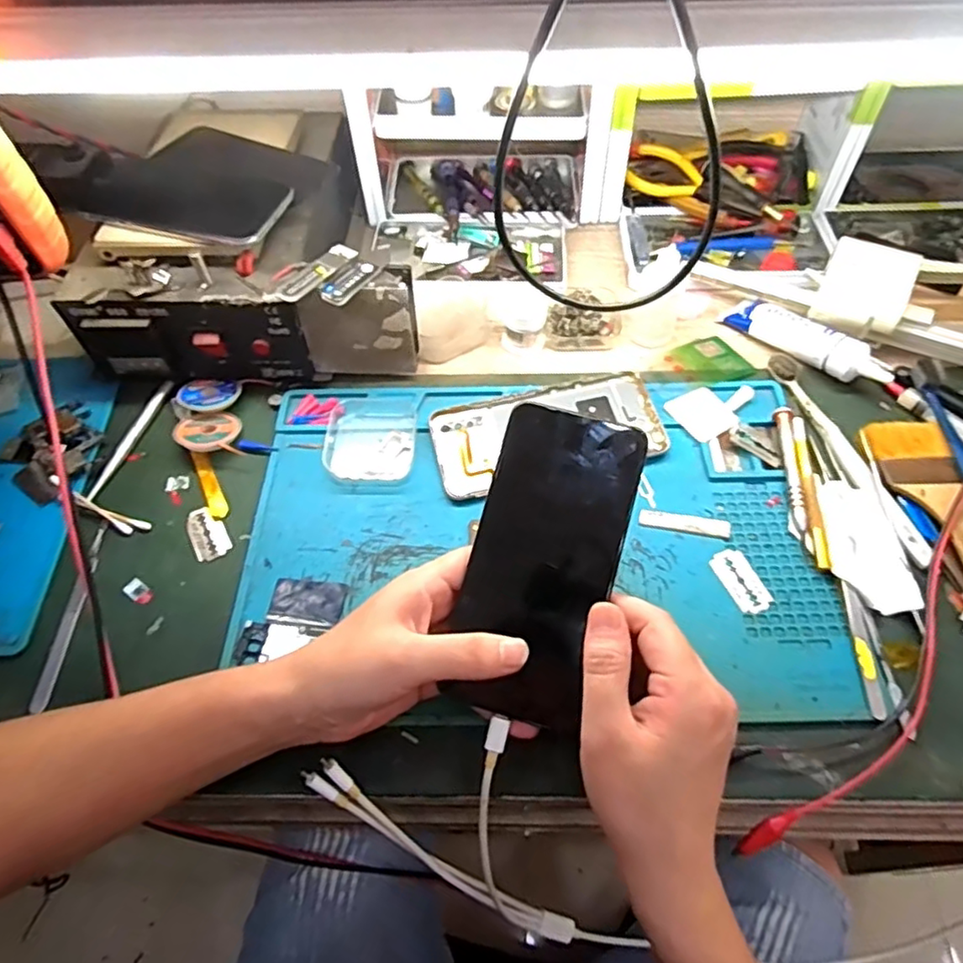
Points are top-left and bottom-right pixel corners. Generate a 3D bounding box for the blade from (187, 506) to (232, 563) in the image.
[{"bbox_3d":[-0.185,0.035,0.429,0.024,0.004,0.041,-23,60,-23],"label":"blade"}]

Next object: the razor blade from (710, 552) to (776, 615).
[{"bbox_3d":[0.162,0.061,0.396,0.023,0.004,0.043,-20,58,-12],"label":"razor blade"}]

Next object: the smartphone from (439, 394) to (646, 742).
[{"bbox_3d":[0.031,0.043,0.334,0.073,0.005,0.160,18,88,5],"label":"smartphone"}]

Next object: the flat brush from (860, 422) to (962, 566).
[{"bbox_3d":[0.295,0.024,0.408,0.052,0.009,0.162,0,56,2],"label":"flat brush"}]

